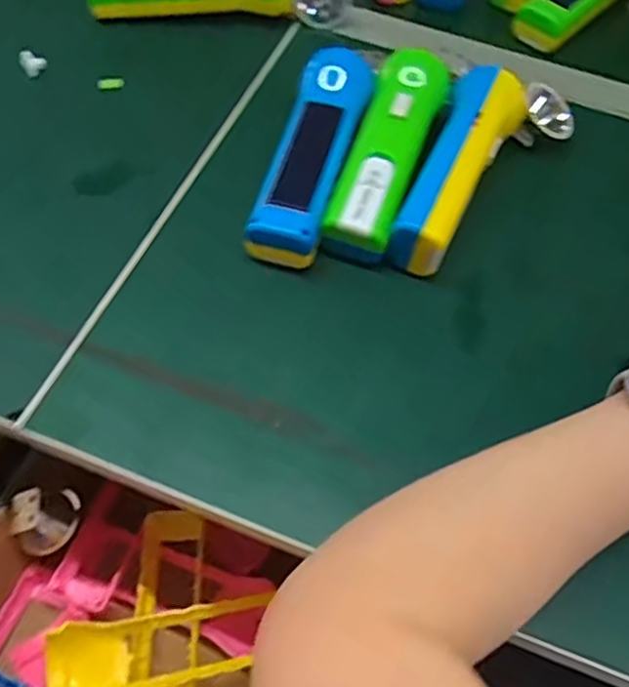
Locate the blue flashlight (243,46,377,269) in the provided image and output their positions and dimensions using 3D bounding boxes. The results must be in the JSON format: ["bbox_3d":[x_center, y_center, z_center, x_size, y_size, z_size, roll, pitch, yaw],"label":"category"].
[{"bbox_3d":[-0.001,-0.123,0.428,0.044,0.031,0.154,16,69,6],"label":"blue flashlight"}]

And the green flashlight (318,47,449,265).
[{"bbox_3d":[0.047,-0.127,0.434,0.044,0.035,0.156,19,71,8],"label":"green flashlight"}]

